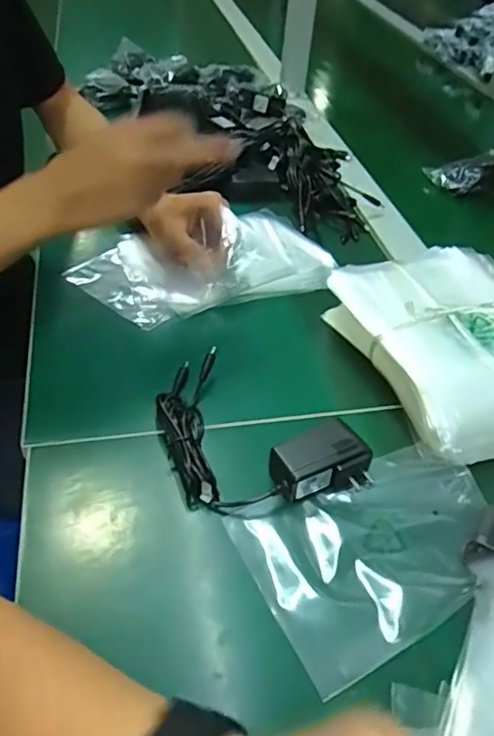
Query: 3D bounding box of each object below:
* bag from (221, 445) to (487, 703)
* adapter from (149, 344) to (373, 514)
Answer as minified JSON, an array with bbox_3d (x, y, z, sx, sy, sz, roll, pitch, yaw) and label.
[{"bbox_3d":[0.094,0.127,0.404,0.178,0.011,0.124,-20,49,-21],"label":"bag"},{"bbox_3d":[0.004,0.039,0.463,0.143,0.029,0.156,-8,45,-14],"label":"adapter"}]

